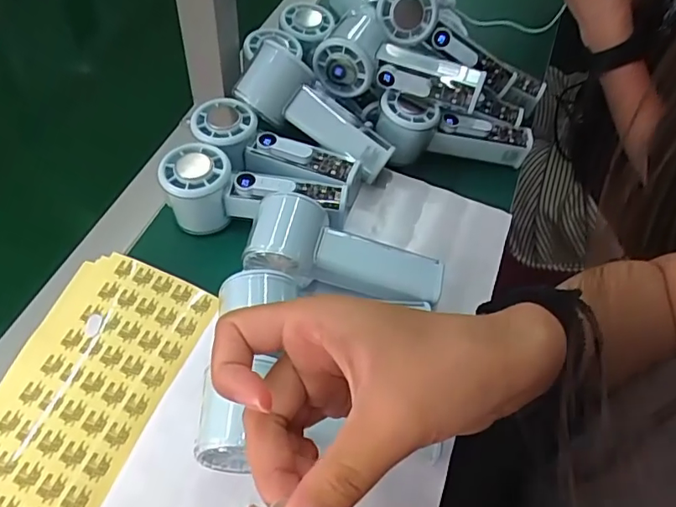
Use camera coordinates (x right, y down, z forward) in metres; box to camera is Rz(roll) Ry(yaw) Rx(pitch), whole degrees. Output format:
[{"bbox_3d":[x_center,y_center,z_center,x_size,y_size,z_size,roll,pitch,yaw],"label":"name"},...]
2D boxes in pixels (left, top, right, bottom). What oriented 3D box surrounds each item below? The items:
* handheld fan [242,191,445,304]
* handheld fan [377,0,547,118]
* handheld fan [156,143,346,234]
[{"bbox_3d":[0.004,0.003,0.423,0.159,0.061,0.061,10,55,2],"label":"handheld fan"},{"bbox_3d":[0.135,-0.205,0.546,0.209,0.049,0.054,23,53,-21],"label":"handheld fan"},{"bbox_3d":[-0.071,-0.044,0.447,0.150,0.053,0.054,12,55,3],"label":"handheld fan"}]

